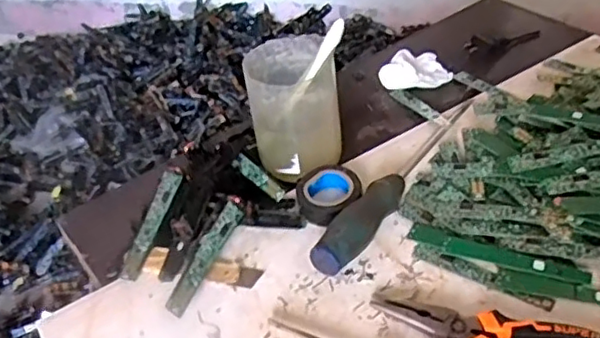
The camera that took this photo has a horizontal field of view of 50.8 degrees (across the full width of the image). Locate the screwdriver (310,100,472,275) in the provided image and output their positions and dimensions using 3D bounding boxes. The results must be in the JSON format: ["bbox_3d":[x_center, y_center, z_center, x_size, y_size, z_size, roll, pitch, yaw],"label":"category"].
[{"bbox_3d":[0.086,0.006,0.513,0.026,0.027,0.231,22,48,31],"label":"screwdriver"}]

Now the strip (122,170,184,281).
[{"bbox_3d":[-0.117,0.043,0.504,0.015,0.007,0.100,6,54,15],"label":"strip"}]

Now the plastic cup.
[{"bbox_3d":[-0.005,-0.053,0.542,0.074,0.096,0.074,-4,39,3],"label":"plastic cup"}]

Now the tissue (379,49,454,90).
[{"bbox_3d":[0.116,-0.104,0.653,0.069,0.020,0.057,-15,40,-9],"label":"tissue"}]

